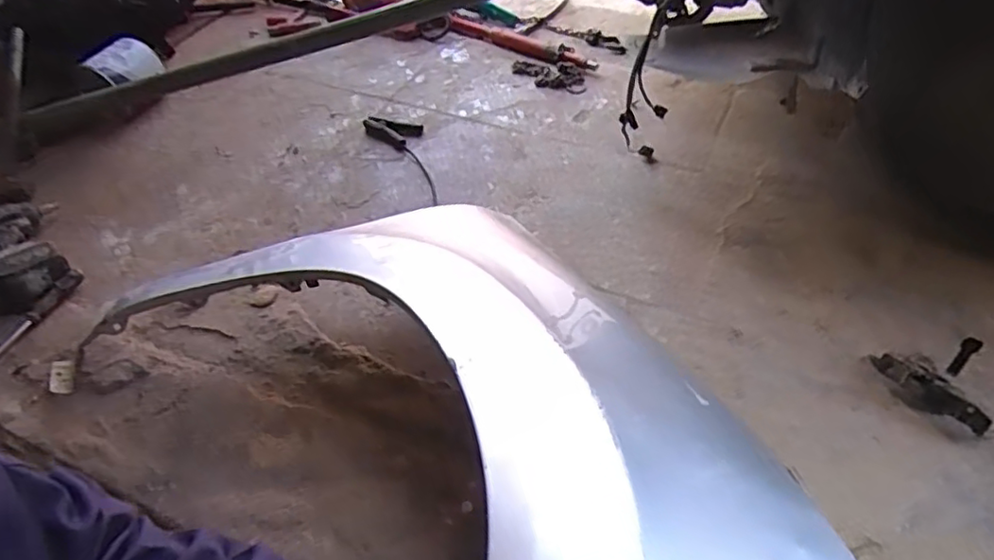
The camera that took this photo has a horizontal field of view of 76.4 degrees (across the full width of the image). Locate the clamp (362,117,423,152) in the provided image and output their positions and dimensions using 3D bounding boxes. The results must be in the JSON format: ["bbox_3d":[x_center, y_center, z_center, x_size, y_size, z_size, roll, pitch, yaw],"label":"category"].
[{"bbox_3d":[-0.254,-0.375,1.583,0.106,0.026,0.171,-37,56,-26],"label":"clamp"}]

